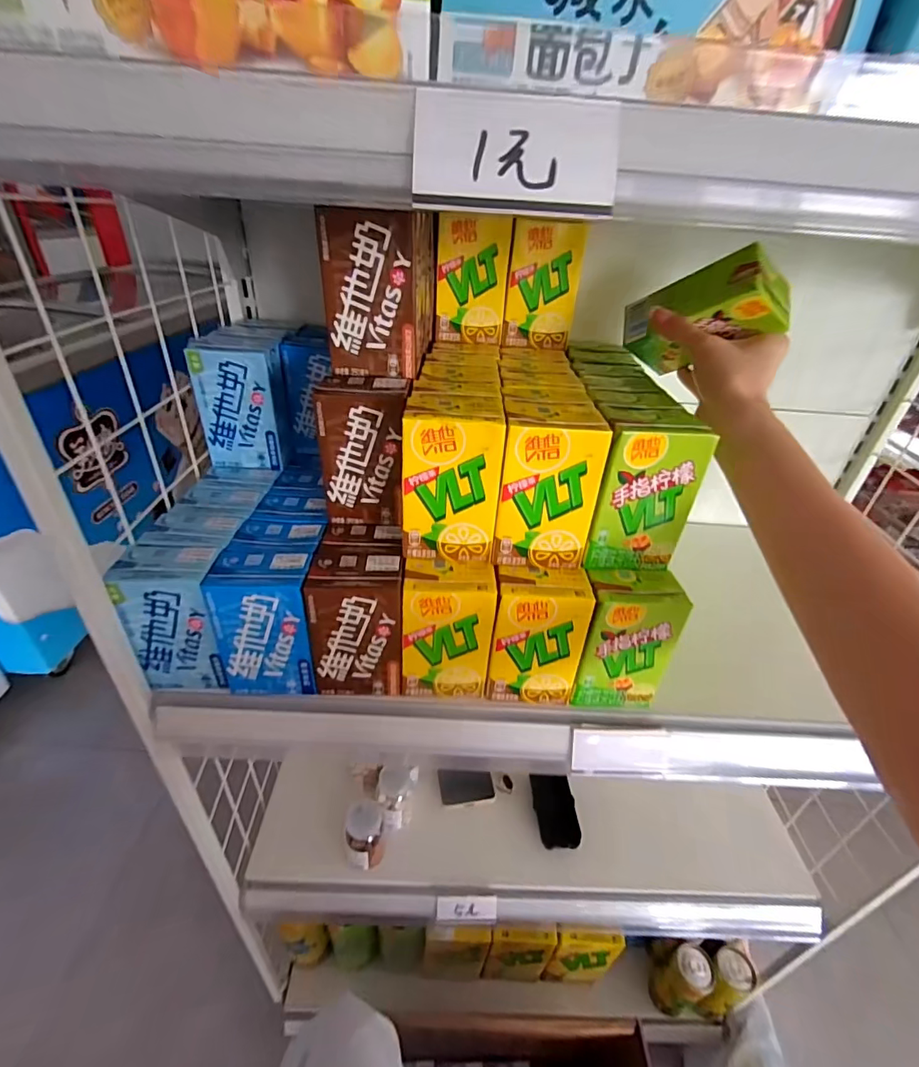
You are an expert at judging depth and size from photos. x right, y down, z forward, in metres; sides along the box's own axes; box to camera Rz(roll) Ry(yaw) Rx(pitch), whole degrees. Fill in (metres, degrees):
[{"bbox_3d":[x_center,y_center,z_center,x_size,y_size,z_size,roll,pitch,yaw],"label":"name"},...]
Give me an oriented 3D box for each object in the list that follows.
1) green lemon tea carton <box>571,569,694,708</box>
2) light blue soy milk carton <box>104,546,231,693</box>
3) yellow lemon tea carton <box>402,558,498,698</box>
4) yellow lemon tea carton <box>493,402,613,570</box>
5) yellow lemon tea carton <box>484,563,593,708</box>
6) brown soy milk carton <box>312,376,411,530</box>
[{"bbox_3d":[0.122,0.080,0.359,0.065,0.105,0.040,3,35,-2],"label":"green lemon tea carton"},{"bbox_3d":[-0.203,0.063,0.347,0.059,0.103,0.049,-1,36,-9],"label":"light blue soy milk carton"},{"bbox_3d":[-0.010,0.072,0.356,0.062,0.101,0.040,2,35,-4],"label":"yellow lemon tea carton"},{"bbox_3d":[0.059,-0.035,0.334,0.066,0.102,0.056,4,35,-2],"label":"yellow lemon tea carton"},{"bbox_3d":[0.056,0.077,0.355,0.064,0.103,0.039,3,35,-3],"label":"yellow lemon tea carton"},{"bbox_3d":[-0.072,-0.062,0.361,0.058,0.103,0.041,4,35,-2],"label":"brown soy milk carton"}]

